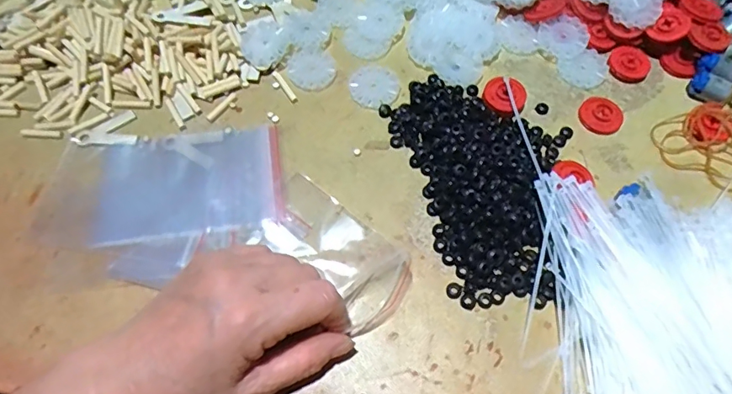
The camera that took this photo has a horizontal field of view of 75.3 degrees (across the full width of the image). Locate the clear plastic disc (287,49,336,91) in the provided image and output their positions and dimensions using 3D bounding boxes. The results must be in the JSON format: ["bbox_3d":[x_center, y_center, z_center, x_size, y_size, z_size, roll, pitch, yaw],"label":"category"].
[{"bbox_3d":[-0.044,-0.103,0.382,0.037,0.004,0.037,1,64,-1],"label":"clear plastic disc"}]

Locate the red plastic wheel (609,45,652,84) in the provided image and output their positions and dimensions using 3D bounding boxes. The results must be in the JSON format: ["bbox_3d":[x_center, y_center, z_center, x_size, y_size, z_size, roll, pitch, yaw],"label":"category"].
[{"bbox_3d":[0.218,-0.110,0.392,0.030,0.011,0.032,1,64,-1],"label":"red plastic wheel"}]

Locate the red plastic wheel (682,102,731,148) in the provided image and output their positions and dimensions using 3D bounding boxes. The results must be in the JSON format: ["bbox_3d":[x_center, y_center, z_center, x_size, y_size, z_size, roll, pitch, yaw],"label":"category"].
[{"bbox_3d":[0.264,-0.055,0.365,0.035,0.011,0.033,1,64,-1],"label":"red plastic wheel"}]

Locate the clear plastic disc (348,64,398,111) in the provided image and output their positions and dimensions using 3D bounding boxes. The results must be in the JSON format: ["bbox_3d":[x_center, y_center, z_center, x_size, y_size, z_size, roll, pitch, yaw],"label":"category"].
[{"bbox_3d":[0.006,-0.088,0.376,0.037,0.004,0.041,0,65,-1],"label":"clear plastic disc"}]

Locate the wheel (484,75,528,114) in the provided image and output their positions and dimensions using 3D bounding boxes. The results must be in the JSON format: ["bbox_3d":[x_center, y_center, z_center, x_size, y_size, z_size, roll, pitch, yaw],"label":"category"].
[{"bbox_3d":[0.107,-0.079,0.367,0.031,0.010,0.033,1,64,-1],"label":"wheel"}]

